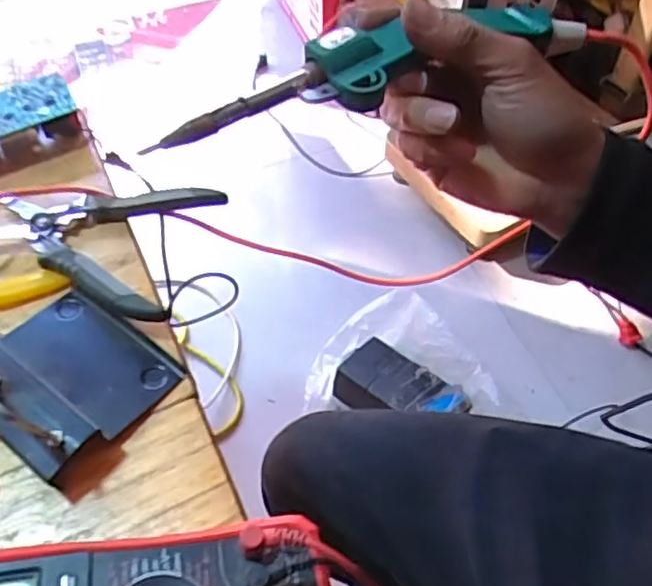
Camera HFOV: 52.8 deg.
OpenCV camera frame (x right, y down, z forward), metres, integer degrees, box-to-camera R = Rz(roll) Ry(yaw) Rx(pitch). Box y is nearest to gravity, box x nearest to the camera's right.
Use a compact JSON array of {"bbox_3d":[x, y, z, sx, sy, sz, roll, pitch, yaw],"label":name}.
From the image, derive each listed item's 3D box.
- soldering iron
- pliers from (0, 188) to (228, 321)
[{"bbox_3d":[0.027,-0.116,0.326,0.227,0.024,0.039,-20,56,-16],"label":"soldering iron"},{"bbox_3d":[-0.167,-0.033,0.454,0.160,0.021,0.128,3,53,3],"label":"pliers"}]

